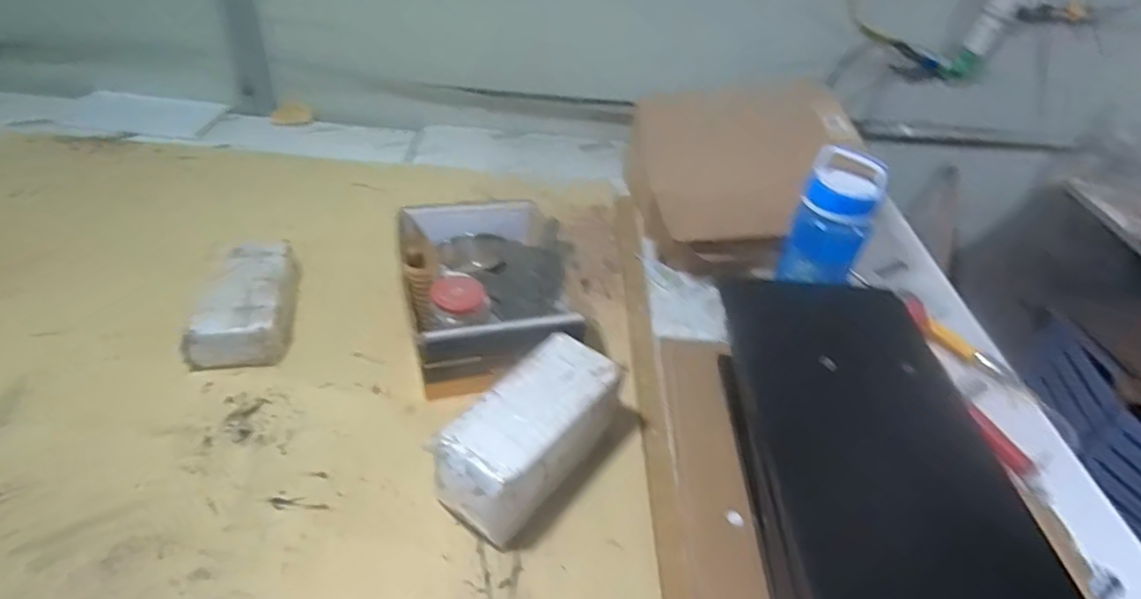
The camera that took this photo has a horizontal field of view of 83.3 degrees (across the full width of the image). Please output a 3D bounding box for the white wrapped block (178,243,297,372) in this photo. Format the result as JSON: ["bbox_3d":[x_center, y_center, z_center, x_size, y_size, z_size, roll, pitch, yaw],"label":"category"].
[{"bbox_3d":[-0.426,0.007,0.850,0.116,0.066,0.189,-2,39,-10],"label":"white wrapped block"}]

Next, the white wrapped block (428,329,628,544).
[{"bbox_3d":[-0.044,0.145,0.704,0.107,0.101,0.223,28,43,24],"label":"white wrapped block"}]

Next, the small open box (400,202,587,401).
[{"bbox_3d":[-0.118,-0.016,0.893,0.207,0.117,0.305,-5,40,-14],"label":"small open box"}]

